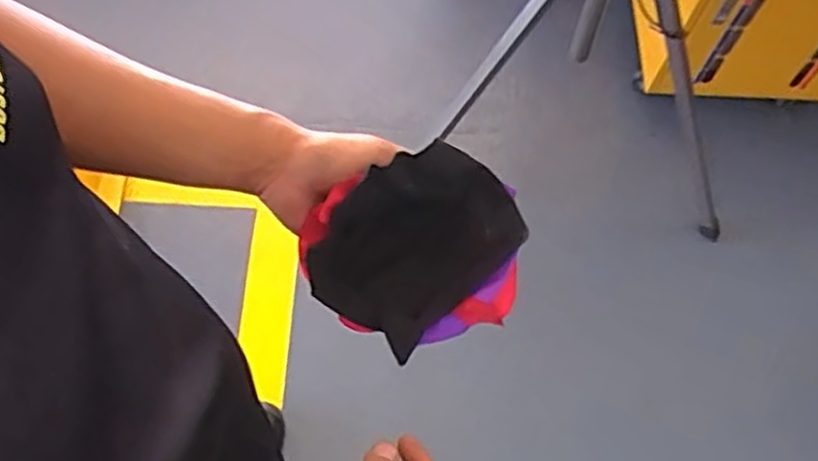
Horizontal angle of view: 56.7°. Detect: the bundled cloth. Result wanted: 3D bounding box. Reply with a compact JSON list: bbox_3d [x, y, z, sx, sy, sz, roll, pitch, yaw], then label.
[{"bbox_3d":[0.003,0.019,0.558,0.164,0.085,0.132,-26,83,11],"label":"bundled cloth"}]

